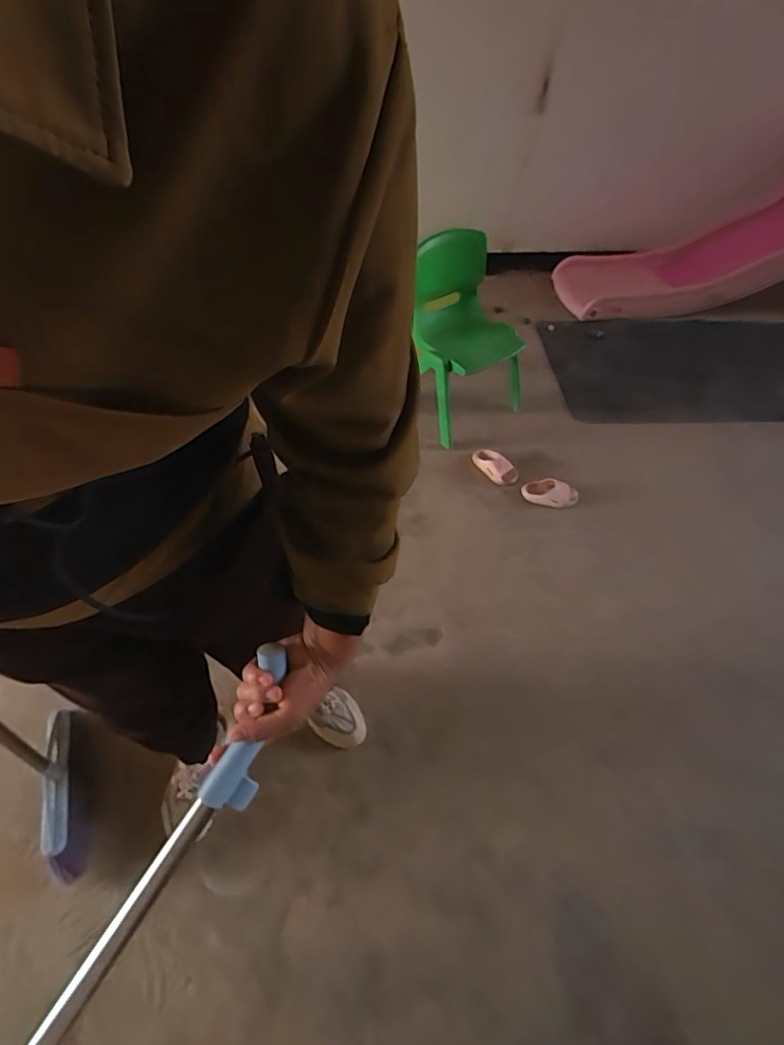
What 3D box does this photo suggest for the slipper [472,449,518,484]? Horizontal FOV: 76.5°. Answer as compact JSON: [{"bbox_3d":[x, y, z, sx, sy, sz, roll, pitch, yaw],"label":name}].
[{"bbox_3d":[0.318,-0.171,1.540,0.055,0.058,0.170,-28,60,-19],"label":"slipper"}]

